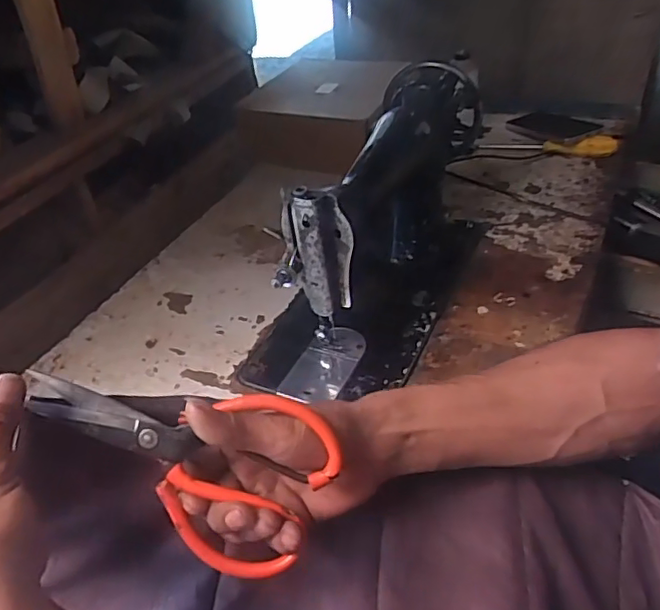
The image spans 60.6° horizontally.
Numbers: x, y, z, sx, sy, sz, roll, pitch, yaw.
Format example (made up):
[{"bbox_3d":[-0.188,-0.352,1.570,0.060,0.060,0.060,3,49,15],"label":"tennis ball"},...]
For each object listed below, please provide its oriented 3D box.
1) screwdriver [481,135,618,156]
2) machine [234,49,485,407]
[{"bbox_3d":[0.350,-0.265,0.915,0.210,0.034,0.032,13,42,22],"label":"screwdriver"},{"bbox_3d":[0.055,-0.105,0.651,0.170,0.194,0.390,15,43,24],"label":"machine"}]

